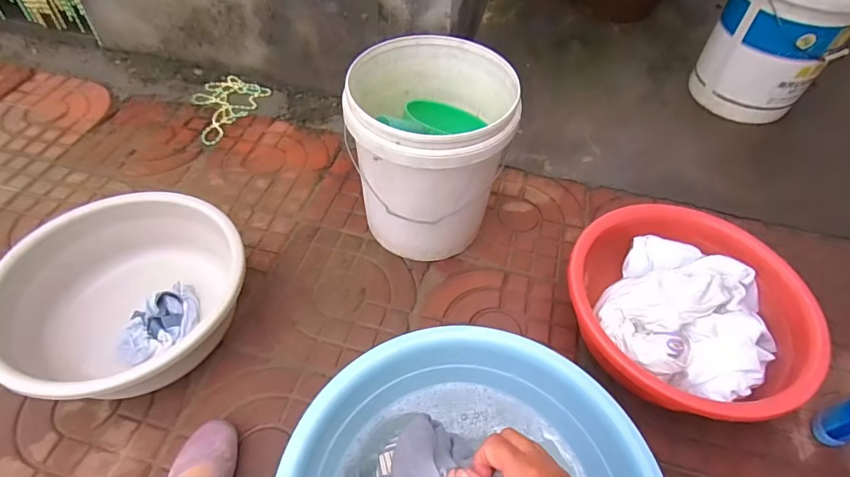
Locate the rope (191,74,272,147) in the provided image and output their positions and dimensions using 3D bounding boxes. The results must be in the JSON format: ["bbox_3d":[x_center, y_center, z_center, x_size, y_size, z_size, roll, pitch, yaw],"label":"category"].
[{"bbox_3d":[-0.506,-0.326,1.147,0.154,0.013,0.217,22,55,11],"label":"rope"}]

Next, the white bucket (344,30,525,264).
[{"bbox_3d":[0.001,-0.152,0.871,0.262,0.318,0.271,2,51,-3],"label":"white bucket"}]

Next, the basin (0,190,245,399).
[{"bbox_3d":[-0.469,0.081,0.757,0.336,0.149,0.303,-15,53,-16],"label":"basin"}]

